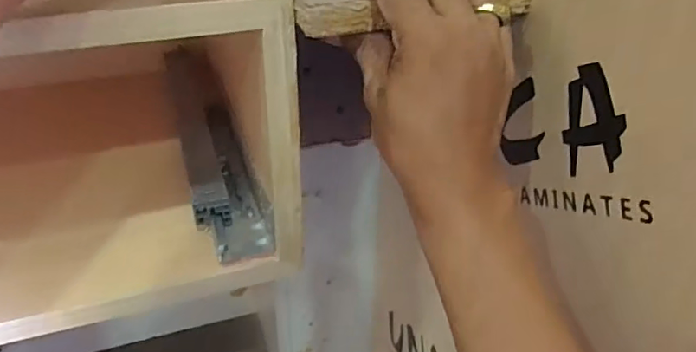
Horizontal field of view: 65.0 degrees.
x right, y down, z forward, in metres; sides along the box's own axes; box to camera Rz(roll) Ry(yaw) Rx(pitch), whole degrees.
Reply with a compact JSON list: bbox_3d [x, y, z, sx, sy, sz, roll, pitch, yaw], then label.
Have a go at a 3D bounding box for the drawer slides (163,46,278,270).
[{"bbox_3d":[-0.144,-0.056,0.566,0.059,0.031,0.399,-10,36,-16],"label":"drawer slides"}]

